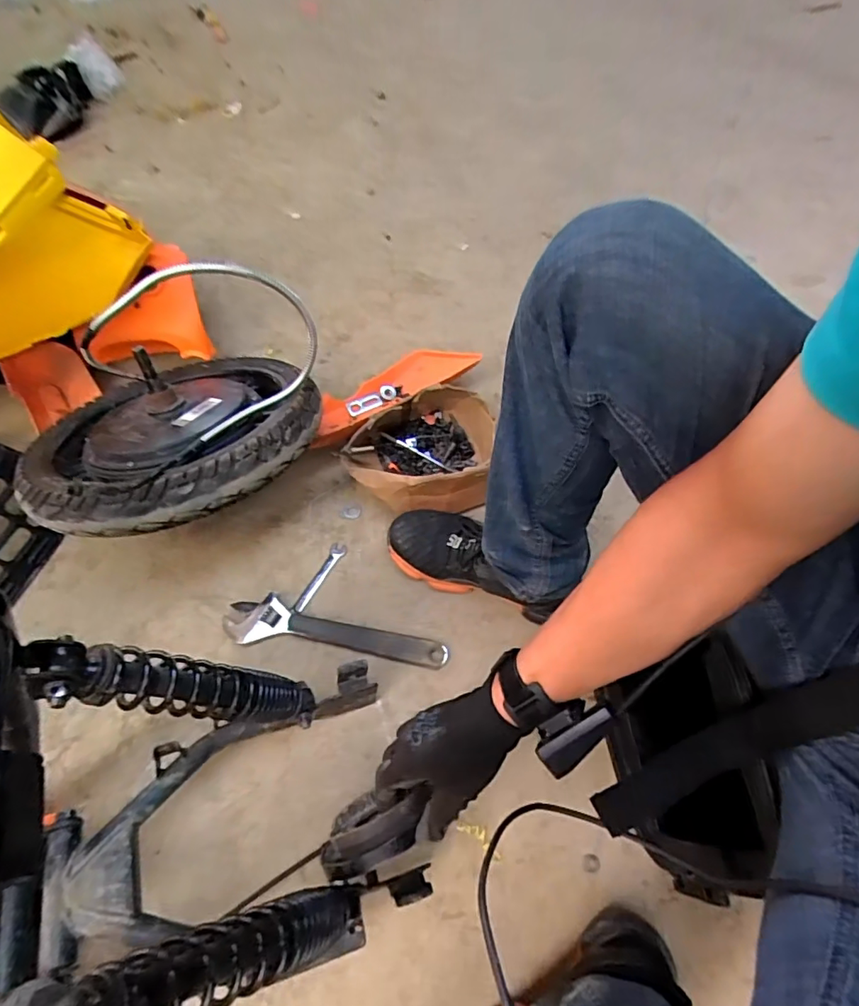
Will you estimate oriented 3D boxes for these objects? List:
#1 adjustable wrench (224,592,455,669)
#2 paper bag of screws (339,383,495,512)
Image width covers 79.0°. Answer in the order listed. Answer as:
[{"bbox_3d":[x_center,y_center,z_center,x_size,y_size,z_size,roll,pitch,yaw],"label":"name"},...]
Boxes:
[{"bbox_3d":[-0.121,0.173,0.684,0.288,0.021,0.058,10,62,5],"label":"adjustable wrench"},{"bbox_3d":[-0.013,-0.078,0.779,0.212,0.100,0.185,-9,62,-5],"label":"paper bag of screws"}]

